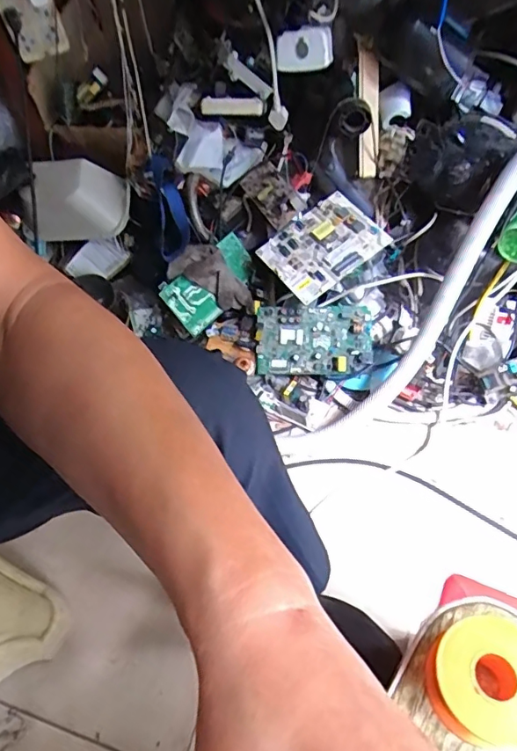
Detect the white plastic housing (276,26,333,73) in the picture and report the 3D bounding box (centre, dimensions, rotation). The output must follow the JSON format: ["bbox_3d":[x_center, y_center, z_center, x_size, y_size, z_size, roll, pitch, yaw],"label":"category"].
[{"bbox_3d":[0.072,-0.514,0.802,0.084,0.059,0.033,0,44,14],"label":"white plastic housing"}]

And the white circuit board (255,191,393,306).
[{"bbox_3d":[0.113,-0.232,0.907,0.193,0.018,0.151,-35,66,-3],"label":"white circuit board"}]

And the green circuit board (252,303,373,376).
[{"bbox_3d":[0.101,-0.062,0.937,0.207,0.023,0.125,2,94,9],"label":"green circuit board"}]

